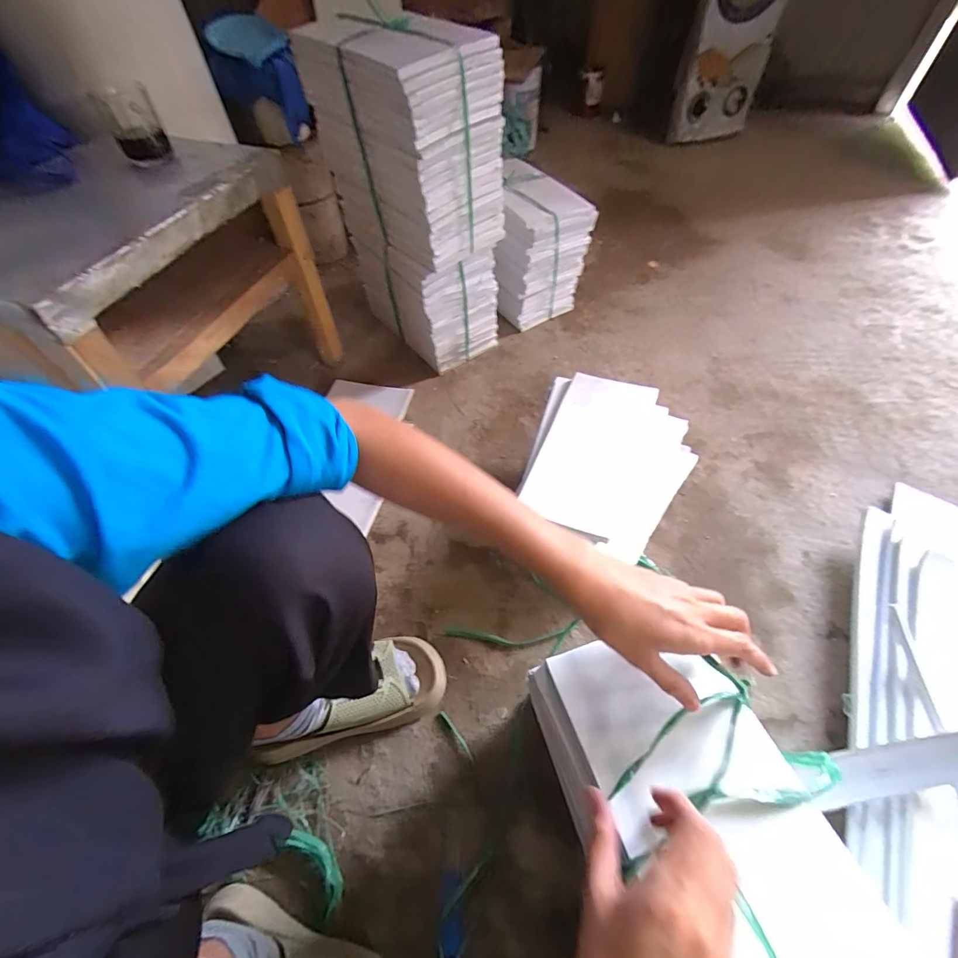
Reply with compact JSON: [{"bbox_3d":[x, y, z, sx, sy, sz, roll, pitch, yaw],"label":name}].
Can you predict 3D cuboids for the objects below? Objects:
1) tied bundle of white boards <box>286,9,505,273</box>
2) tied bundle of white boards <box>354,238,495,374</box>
[{"bbox_3d":[-0.126,-0.549,0.701,0.176,0.259,0.326,-35,61,-20],"label":"tied bundle of white boards"},{"bbox_3d":[-0.110,-0.400,0.899,0.165,0.227,0.282,-31,60,-18],"label":"tied bundle of white boards"}]

